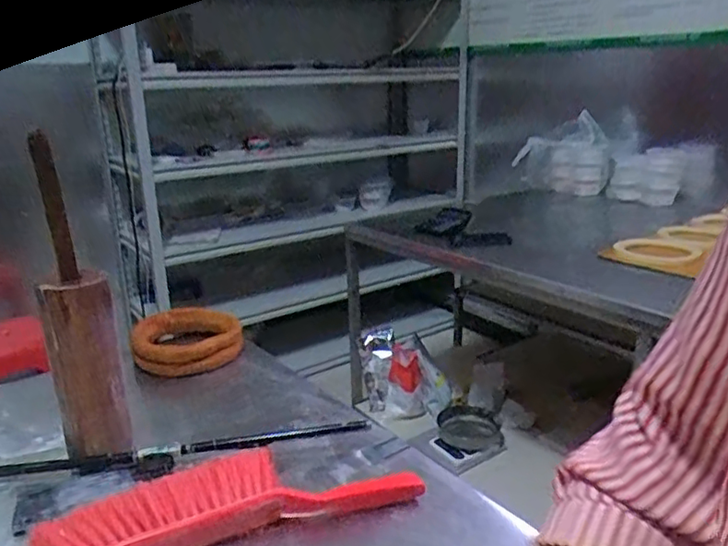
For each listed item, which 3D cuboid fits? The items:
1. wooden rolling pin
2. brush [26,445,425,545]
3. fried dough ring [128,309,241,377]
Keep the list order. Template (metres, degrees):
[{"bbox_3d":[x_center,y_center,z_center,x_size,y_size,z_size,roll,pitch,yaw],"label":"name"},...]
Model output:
[{"bbox_3d":[-0.336,0.044,0.711,0.077,0.380,0.073,-11,19,-25],"label":"wooden rolling pin"},{"bbox_3d":[-0.139,0.235,0.651,0.393,0.057,0.106,-8,18,-19],"label":"brush"},{"bbox_3d":[-0.303,0.113,1.046,0.186,0.038,0.212,-9,19,-21],"label":"fried dough ring"}]

